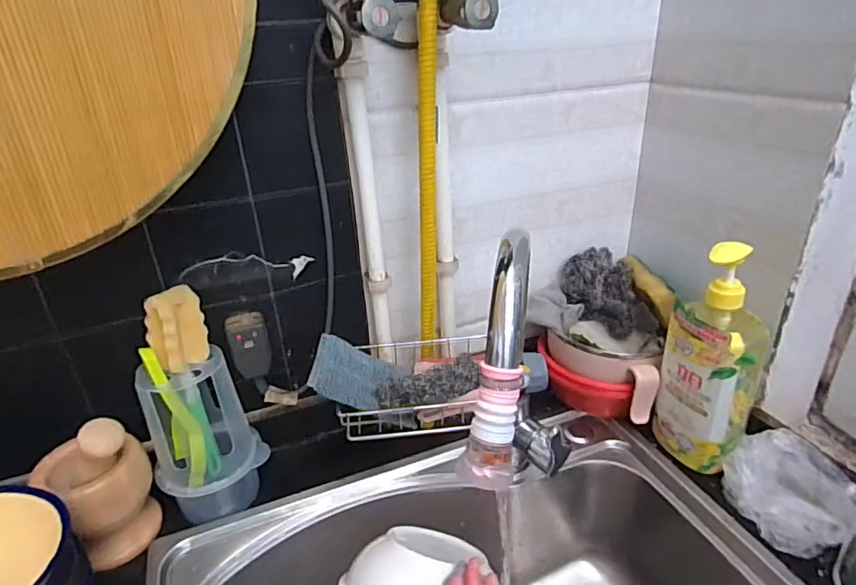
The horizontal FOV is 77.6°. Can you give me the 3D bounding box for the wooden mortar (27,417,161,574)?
[{"bbox_3d":[-0.337,0.198,0.551,0.083,0.154,0.092,23,38,40],"label":"wooden mortar"}]

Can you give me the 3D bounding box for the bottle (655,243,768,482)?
[{"bbox_3d":[0.313,0.078,0.589,0.094,0.263,0.068,13,32,27],"label":"bottle"}]

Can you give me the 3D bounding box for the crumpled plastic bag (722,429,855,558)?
[{"bbox_3d":[0.379,0.204,0.561,0.089,0.059,0.112,-11,29,-14],"label":"crumpled plastic bag"}]

